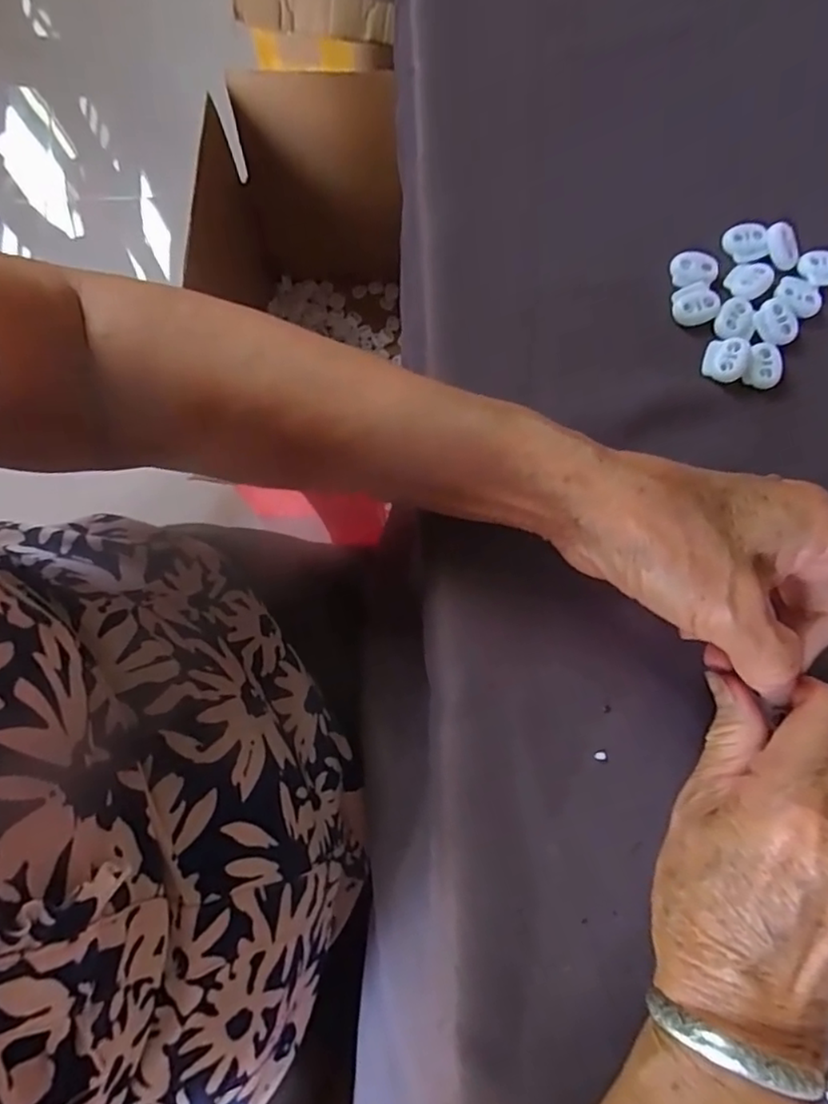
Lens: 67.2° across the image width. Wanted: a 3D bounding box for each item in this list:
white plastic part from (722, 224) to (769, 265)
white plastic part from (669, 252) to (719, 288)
[{"bbox_3d":[0.166,-0.154,0.310,0.021,0.006,0.018,-20,80,-6],"label":"white plastic part"},{"bbox_3d":[0.138,-0.139,0.304,0.023,0.004,0.016,-3,79,-3],"label":"white plastic part"}]

